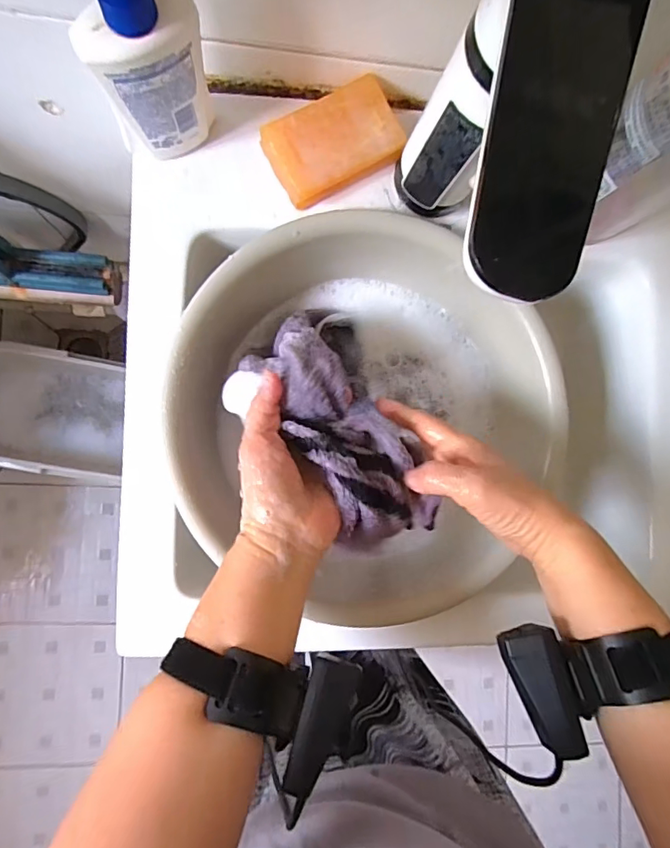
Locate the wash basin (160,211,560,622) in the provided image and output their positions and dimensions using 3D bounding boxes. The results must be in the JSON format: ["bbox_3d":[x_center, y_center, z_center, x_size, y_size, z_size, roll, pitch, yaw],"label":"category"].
[{"bbox_3d":[0.018,-0.003,0.440,0.304,0.093,0.294,0,89,-8],"label":"wash basin"}]

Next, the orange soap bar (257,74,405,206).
[{"bbox_3d":[0.000,-0.223,0.397,0.106,0.021,0.064,-27,93,-8],"label":"orange soap bar"}]

